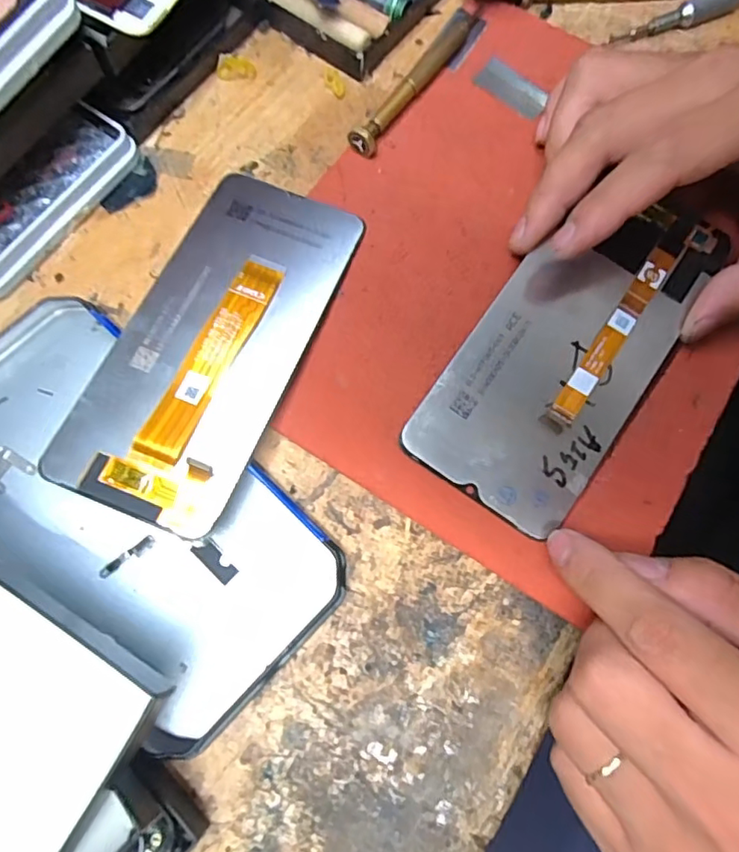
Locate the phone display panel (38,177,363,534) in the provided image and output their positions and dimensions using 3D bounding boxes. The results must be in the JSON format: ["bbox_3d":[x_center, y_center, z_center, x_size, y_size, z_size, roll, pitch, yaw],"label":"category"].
[{"bbox_3d":[-0.063,-0.037,0.238,0.071,0.011,0.156,23,70,4],"label":"phone display panel"}]

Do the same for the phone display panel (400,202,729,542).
[{"bbox_3d":[0.083,-0.034,0.235,0.070,0.004,0.151,35,80,7],"label":"phone display panel"}]

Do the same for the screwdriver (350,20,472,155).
[{"bbox_3d":[0.022,-0.166,0.277,0.011,0.013,0.093,35,77,9],"label":"screwdriver"}]

